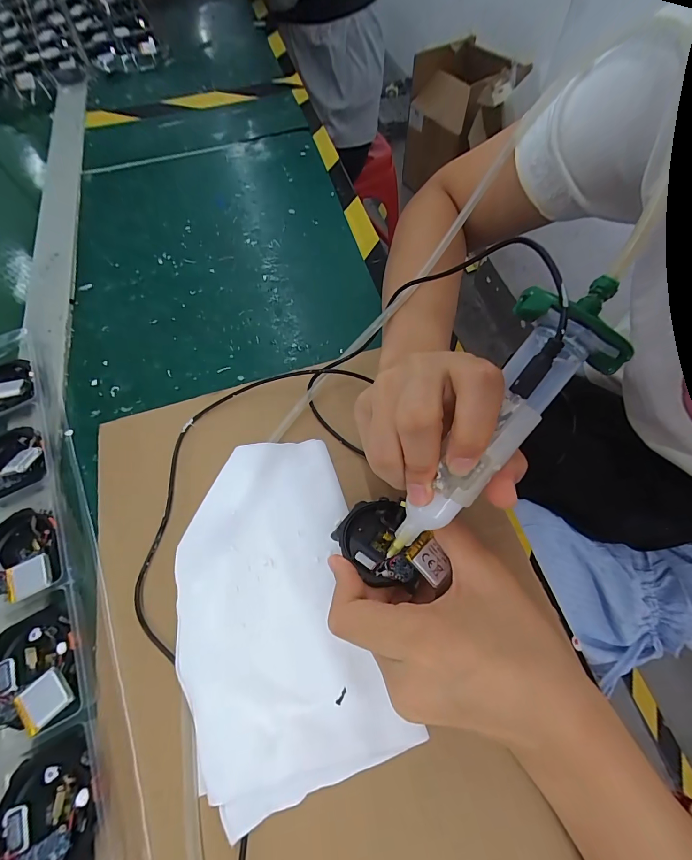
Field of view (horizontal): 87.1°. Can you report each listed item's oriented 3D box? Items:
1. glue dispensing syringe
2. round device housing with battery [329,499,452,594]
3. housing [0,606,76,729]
[{"bbox_3d":[0.068,-0.003,0.161,0.046,0.024,0.145,37,95,17],"label":"glue dispensing syringe"},{"bbox_3d":[0.023,0.064,0.204,0.045,0.021,0.055,-26,66,-12],"label":"round device housing with battery"},{"bbox_3d":[-0.178,0.129,0.204,0.049,0.010,0.048,-1,64,2],"label":"housing"}]

